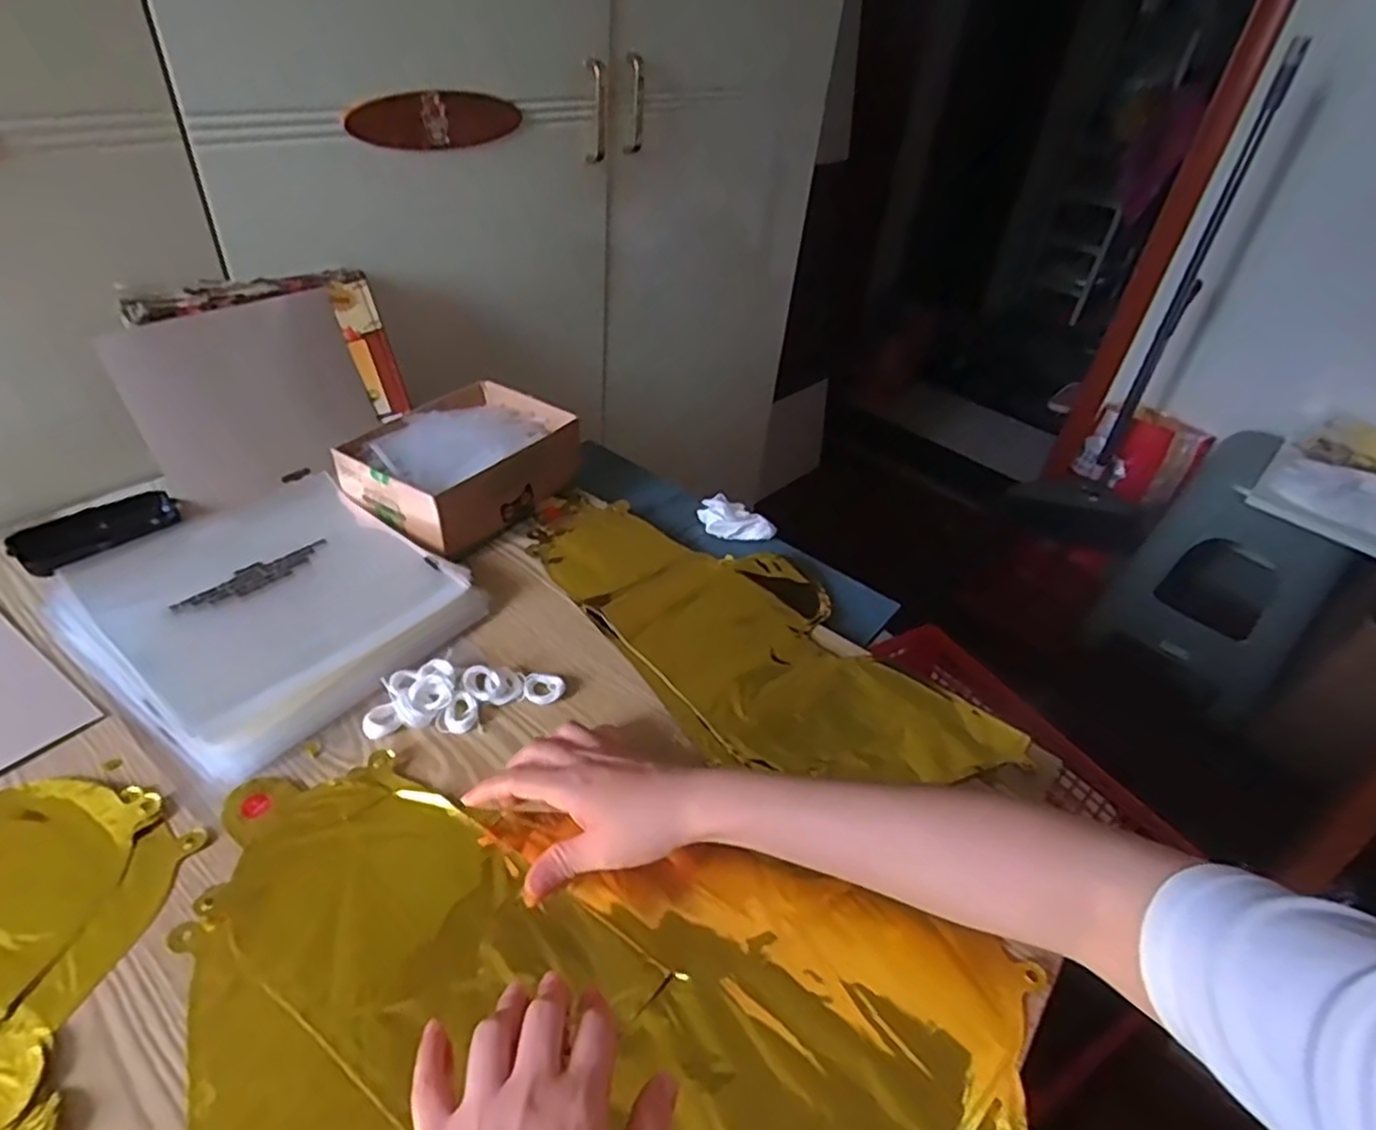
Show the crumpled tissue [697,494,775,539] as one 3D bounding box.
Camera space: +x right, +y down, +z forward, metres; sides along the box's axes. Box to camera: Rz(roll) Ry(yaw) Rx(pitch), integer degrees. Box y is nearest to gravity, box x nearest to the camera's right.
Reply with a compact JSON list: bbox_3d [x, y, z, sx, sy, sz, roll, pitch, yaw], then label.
[{"bbox_3d":[0.039,-0.046,0.716,0.055,0.019,0.079,-29,51,-36],"label":"crumpled tissue"}]

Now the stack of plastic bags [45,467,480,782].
[{"bbox_3d":[-0.311,0.026,0.546,0.239,0.030,0.213,27,43,23],"label":"stack of plastic bags"}]

